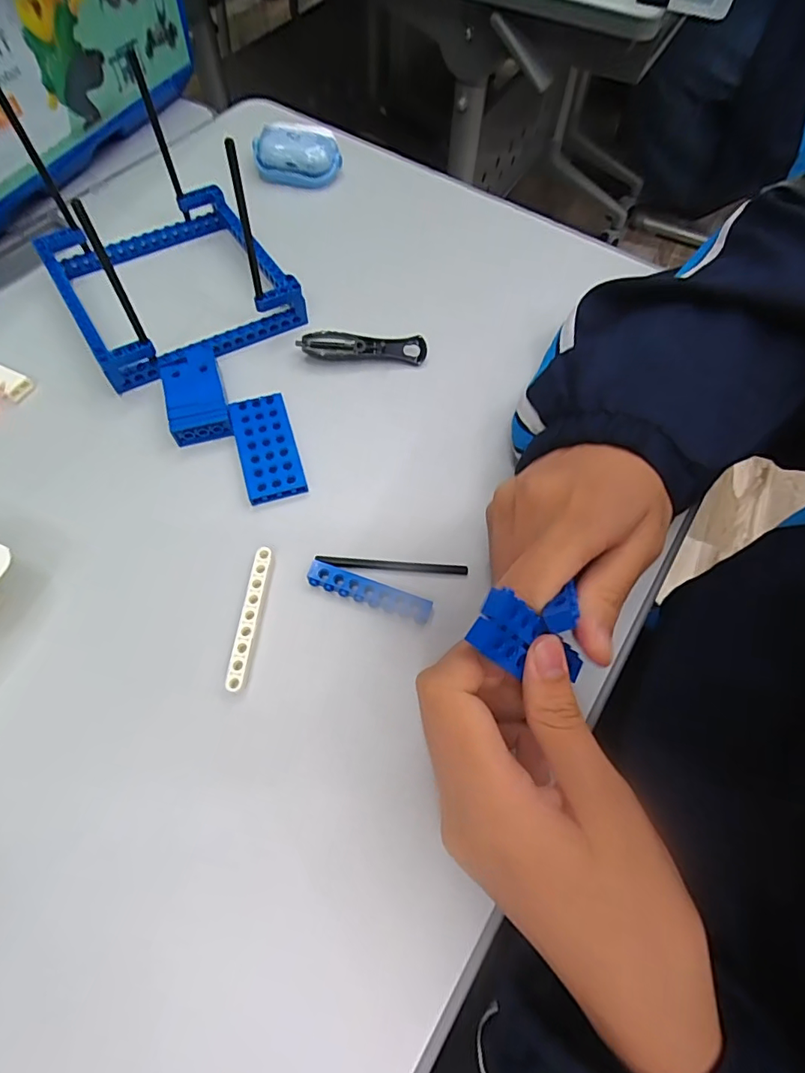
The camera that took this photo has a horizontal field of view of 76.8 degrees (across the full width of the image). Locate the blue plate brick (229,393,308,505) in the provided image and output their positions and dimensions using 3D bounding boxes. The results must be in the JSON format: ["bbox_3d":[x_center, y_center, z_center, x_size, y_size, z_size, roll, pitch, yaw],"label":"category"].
[{"bbox_3d":[-0.078,-0.051,0.290,0.031,0.008,0.069,-16,64,-9],"label":"blue plate brick"}]

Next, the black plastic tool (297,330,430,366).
[{"bbox_3d":[-0.025,-0.119,0.322,0.079,0.017,0.013,-1,63,-2],"label":"black plastic tool"}]

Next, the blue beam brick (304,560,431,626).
[{"bbox_3d":[-0.016,0.028,0.253,0.062,0.008,0.012,17,64,7],"label":"blue beam brick"}]

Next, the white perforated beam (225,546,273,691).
[{"bbox_3d":[-0.073,0.039,0.247,0.010,0.009,0.069,4,63,1],"label":"white perforated beam"}]

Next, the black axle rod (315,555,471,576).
[{"bbox_3d":[-0.005,0.015,0.262,0.077,0.004,0.005,4,63,1],"label":"black axle rod"}]

